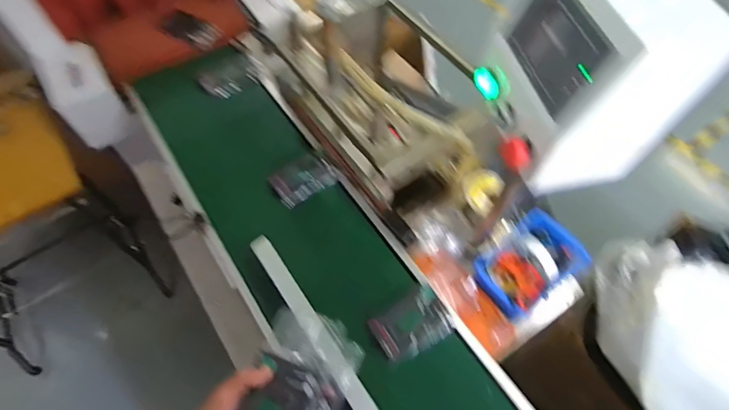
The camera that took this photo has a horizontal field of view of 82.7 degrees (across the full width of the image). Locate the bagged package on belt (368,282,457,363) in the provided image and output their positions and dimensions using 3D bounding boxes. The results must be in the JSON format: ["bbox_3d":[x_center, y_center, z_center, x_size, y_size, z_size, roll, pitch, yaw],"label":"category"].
[{"bbox_3d":[0.084,0.207,0.721,0.130,0.034,0.095,-32,66,-16],"label":"bagged package on belt"}]

